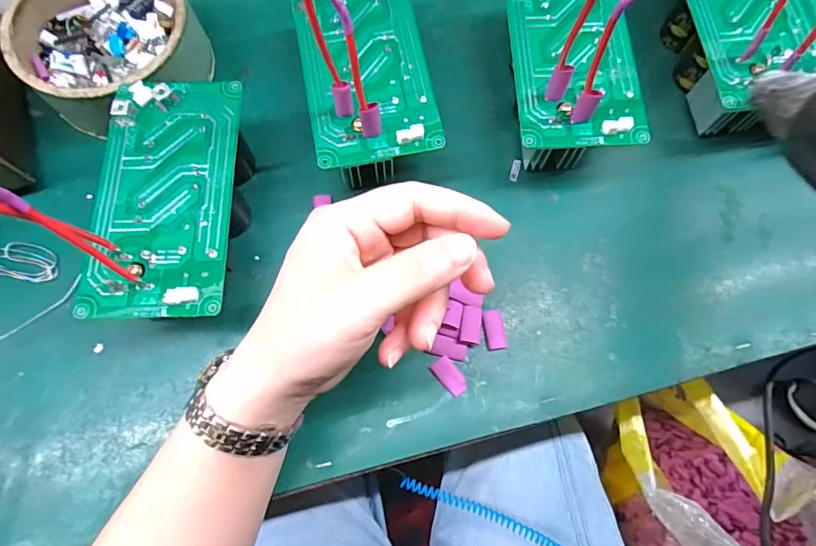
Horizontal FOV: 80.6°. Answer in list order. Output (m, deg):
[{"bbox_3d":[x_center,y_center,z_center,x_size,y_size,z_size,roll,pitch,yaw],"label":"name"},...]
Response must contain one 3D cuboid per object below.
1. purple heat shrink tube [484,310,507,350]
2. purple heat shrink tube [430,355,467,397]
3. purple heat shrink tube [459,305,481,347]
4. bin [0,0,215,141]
[{"bbox_3d":[0.057,0.037,0.312,0.013,0.004,0.025,-6,73,-2],"label":"purple heat shrink tube"},{"bbox_3d":[0.027,0.065,0.303,0.013,0.004,0.025,-41,77,-12],"label":"purple heat shrink tube"},{"bbox_3d":[0.041,0.033,0.309,0.013,0.004,0.025,10,73,3],"label":"purple heat shrink tube"},{"bbox_3d":[-0.208,-0.160,0.346,0.125,0.055,0.120,0,73,0],"label":"bin"}]

